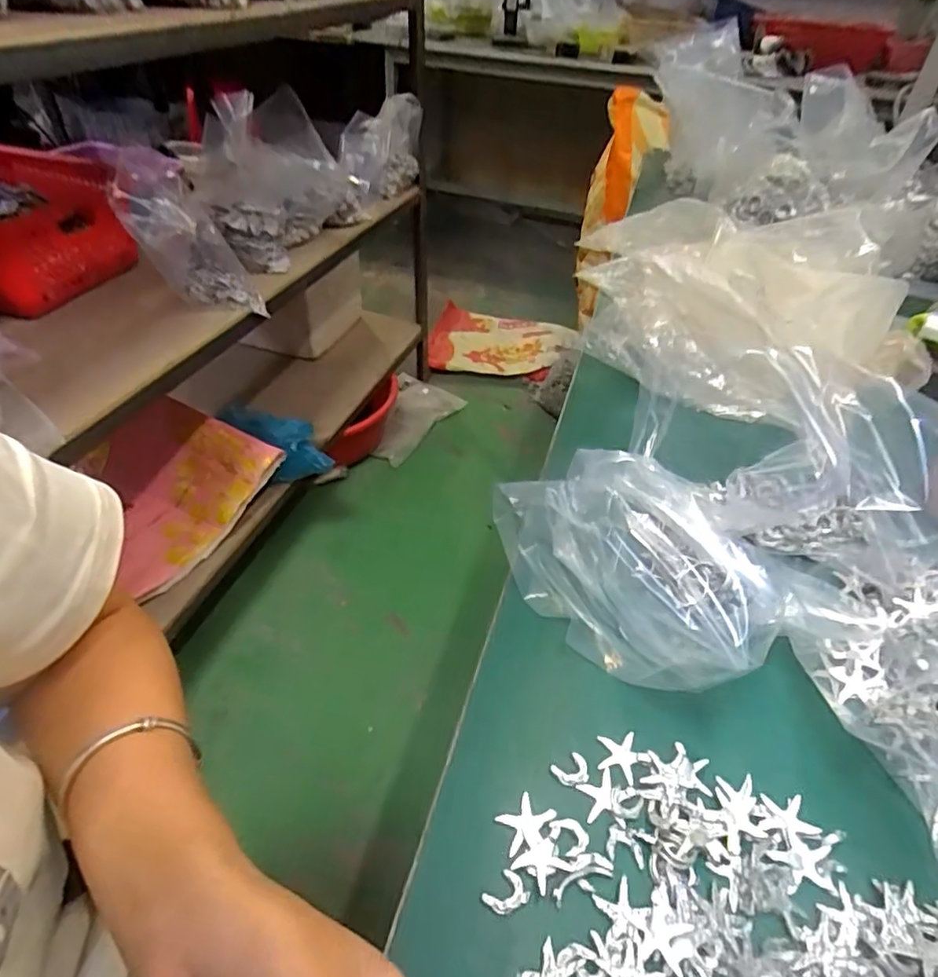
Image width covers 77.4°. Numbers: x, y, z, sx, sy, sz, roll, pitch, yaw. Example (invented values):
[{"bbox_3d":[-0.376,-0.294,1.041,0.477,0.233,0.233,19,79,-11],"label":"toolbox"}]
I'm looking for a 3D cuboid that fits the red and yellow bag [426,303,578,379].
[{"bbox_3d":[0.092,-0.484,1.933,0.488,0.121,0.345,17,45,14],"label":"red and yellow bag"}]

